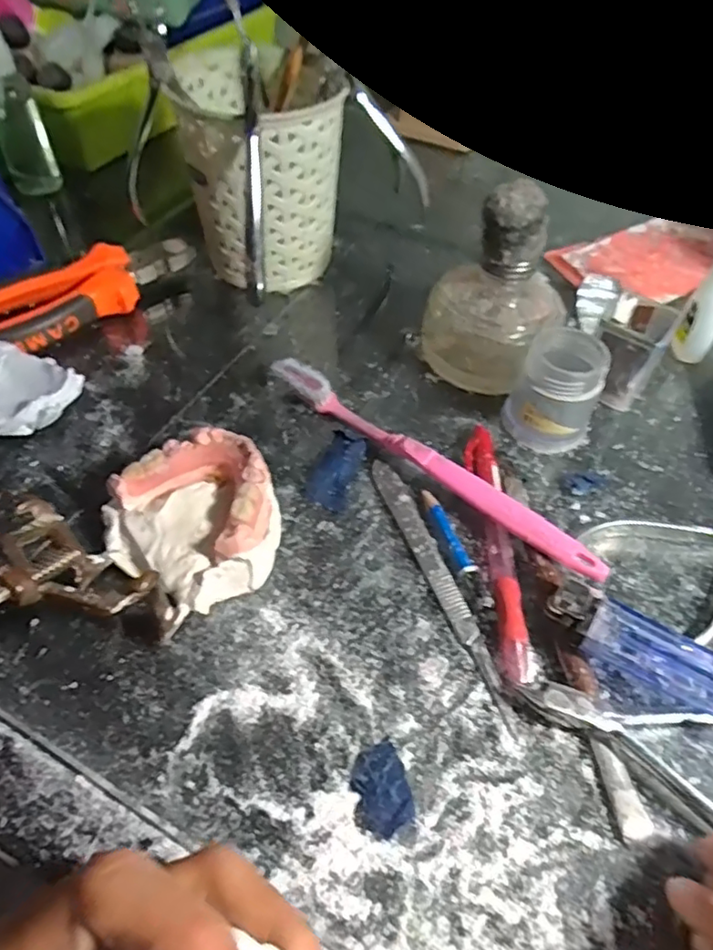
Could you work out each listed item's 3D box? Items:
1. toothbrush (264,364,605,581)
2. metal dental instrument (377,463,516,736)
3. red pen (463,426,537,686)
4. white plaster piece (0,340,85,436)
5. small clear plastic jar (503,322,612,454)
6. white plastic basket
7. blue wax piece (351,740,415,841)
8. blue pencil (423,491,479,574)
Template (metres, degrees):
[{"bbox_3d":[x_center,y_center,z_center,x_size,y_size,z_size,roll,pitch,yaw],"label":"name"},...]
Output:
[{"bbox_3d":[0.031,-0.006,0.304,0.192,0.020,0.014,34,58,23],"label":"toothbrush"},{"bbox_3d":[0.036,0.045,0.273,0.011,0.004,0.136,-17,54,-15],"label":"metal dental instrument"},{"bbox_3d":[0.064,0.030,0.282,0.015,0.009,0.131,0,52,-2],"label":"red pen"},{"bbox_3d":[-0.178,-0.042,0.320,0.054,0.025,0.054,1,52,-1],"label":"white plaster piece"},{"bbox_3d":[0.105,-0.046,0.319,0.042,0.051,0.048,25,55,17],"label":"small clear plastic jar"},{"bbox_3d":[-0.058,-0.186,0.388,0.092,0.112,0.102,-11,53,-11],"label":"white plastic basket"},{"bbox_3d":[0.009,0.111,0.218,0.020,0.004,0.029,-5,52,-6],"label":"blue wax piece"},{"bbox_3d":[0.042,0.026,0.285,0.007,0.006,0.048,-15,54,-14],"label":"blue pencil"}]

